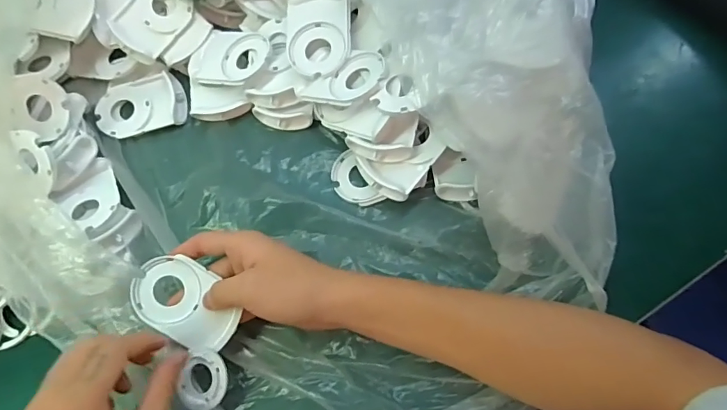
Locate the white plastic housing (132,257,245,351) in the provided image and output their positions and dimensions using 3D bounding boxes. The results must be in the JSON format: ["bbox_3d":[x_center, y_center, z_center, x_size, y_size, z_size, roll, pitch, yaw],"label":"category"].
[{"bbox_3d":[-0.134,0.073,0.346,0.084,0.018,0.055,26,72,12],"label":"white plastic housing"}]

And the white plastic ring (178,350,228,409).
[{"bbox_3d":[-0.117,0.129,0.335,0.034,0.011,0.040,15,70,9],"label":"white plastic ring"}]

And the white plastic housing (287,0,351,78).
[{"bbox_3d":[-0.040,-0.152,0.405,0.057,0.021,0.079,-4,81,8],"label":"white plastic housing"}]

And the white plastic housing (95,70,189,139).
[{"bbox_3d":[-0.217,-0.097,0.441,0.082,0.017,0.054,-14,69,-2],"label":"white plastic housing"}]

